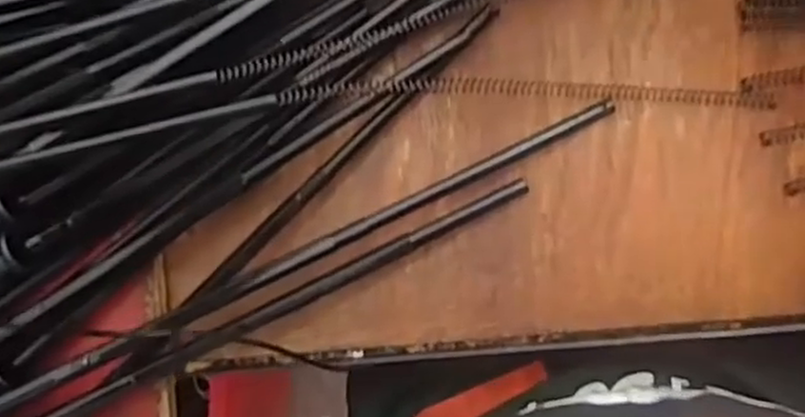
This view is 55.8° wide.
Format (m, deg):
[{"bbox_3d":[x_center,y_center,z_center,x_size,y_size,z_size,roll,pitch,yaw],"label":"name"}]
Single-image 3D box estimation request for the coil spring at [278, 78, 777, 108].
[{"bbox_3d":[0.065,-0.066,0.427,0.269,0.011,0.015,2,95,8],"label":"coil spring"}]

